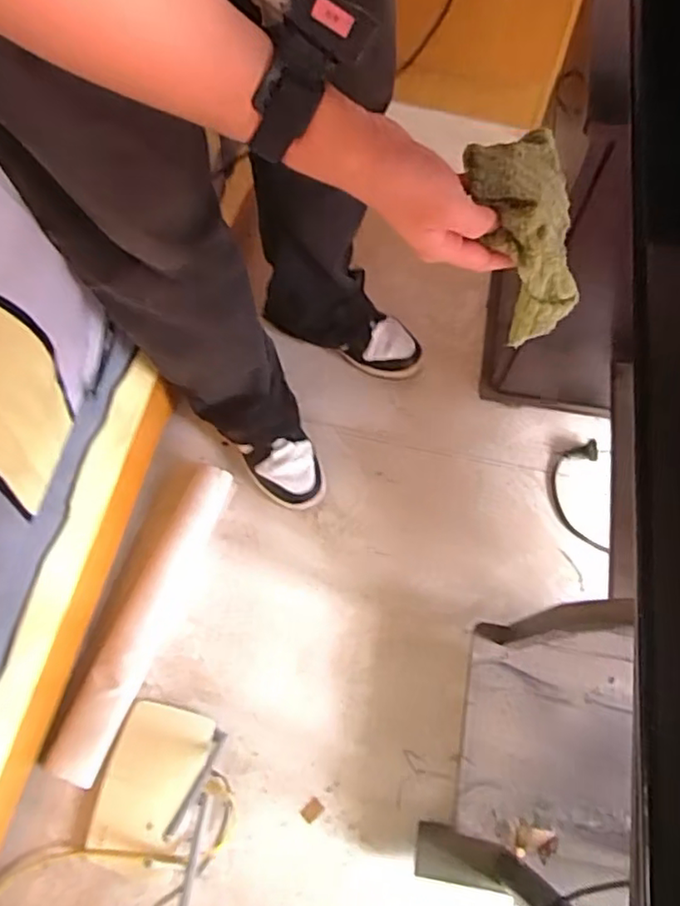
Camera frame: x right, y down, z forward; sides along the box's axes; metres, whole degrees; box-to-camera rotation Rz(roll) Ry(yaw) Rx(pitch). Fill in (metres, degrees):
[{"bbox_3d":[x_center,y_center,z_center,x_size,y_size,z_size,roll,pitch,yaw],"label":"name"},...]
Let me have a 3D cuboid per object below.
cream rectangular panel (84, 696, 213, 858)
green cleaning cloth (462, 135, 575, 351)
[{"bbox_3d":[-0.251,0.424,0.802,0.118,0.017,0.176,17,68,8],"label":"cream rectangular panel"},{"bbox_3d":[0.147,-0.179,0.495,0.080,0.111,0.130,-13,67,-4],"label":"green cleaning cloth"}]

